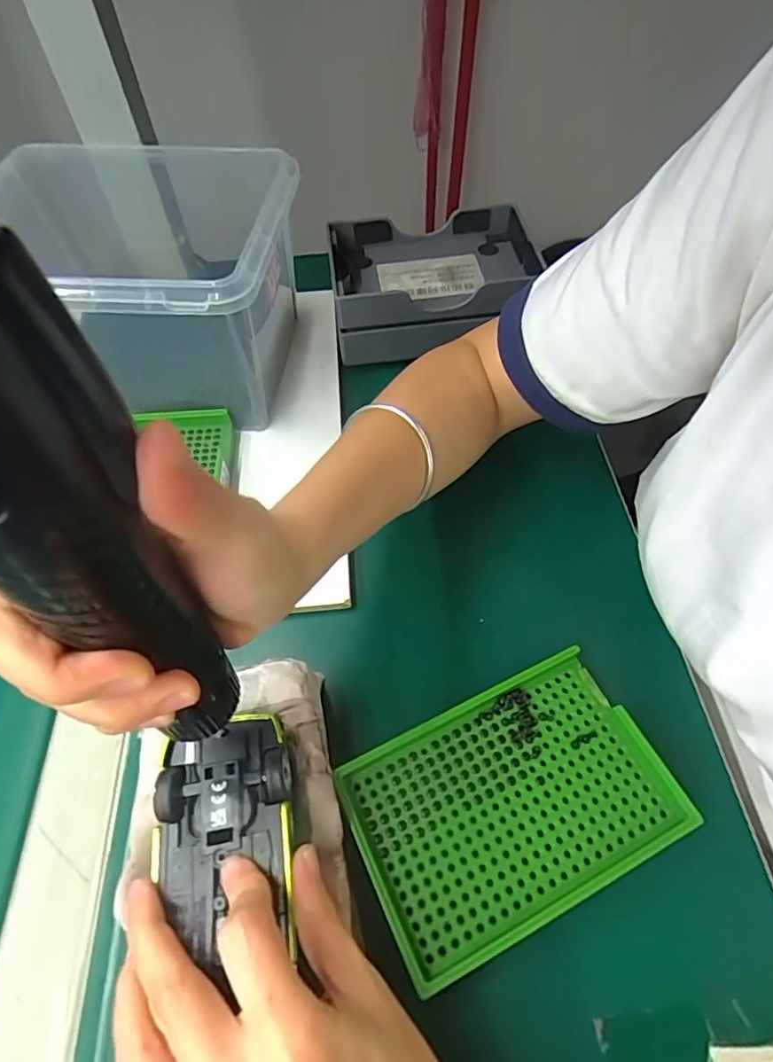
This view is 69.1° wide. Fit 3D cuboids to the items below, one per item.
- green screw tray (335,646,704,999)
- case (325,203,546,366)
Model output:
[{"bbox_3d":[0.057,0.124,0.259,0.136,0.025,0.088,-23,59,-12],"label":"green screw tray"},{"bbox_3d":[0.040,-0.200,0.443,0.161,0.053,0.112,-7,57,-1],"label":"case"}]

